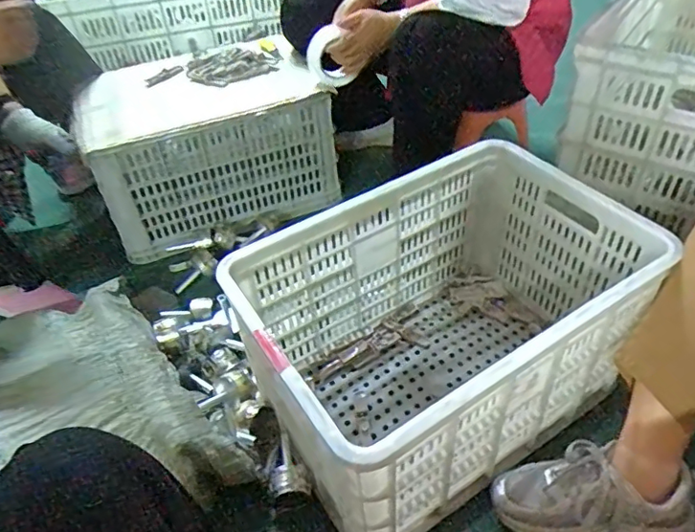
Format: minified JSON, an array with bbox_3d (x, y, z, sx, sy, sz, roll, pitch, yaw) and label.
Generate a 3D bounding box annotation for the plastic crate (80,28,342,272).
[{"bbox_3d":[-0.323,-0.302,1.295,0.523,0.299,0.414,-16,44,-12],"label":"plastic crate"}]

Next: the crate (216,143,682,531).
[{"bbox_3d":[0.151,0.093,0.837,0.538,0.307,0.361,-25,47,-21],"label":"crate"}]

